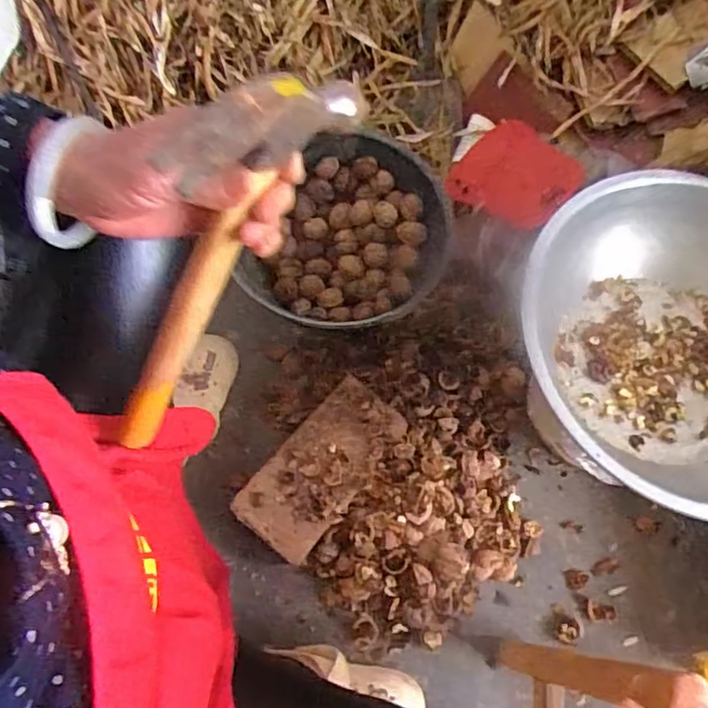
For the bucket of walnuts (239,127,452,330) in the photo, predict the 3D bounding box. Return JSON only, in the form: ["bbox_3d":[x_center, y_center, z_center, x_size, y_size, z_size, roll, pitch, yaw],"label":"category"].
[{"bbox_3d":[-0.008,-0.147,0.873,0.252,0.159,0.295,33,71,10],"label":"bucket of walnuts"}]

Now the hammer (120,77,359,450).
[{"bbox_3d":[-0.098,-0.042,0.419,0.027,0.310,0.091,46,34,14],"label":"hammer"}]

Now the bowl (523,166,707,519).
[{"bbox_3d":[0.361,-0.005,0.675,0.358,0.119,0.372,1,69,-2],"label":"bowl"}]

